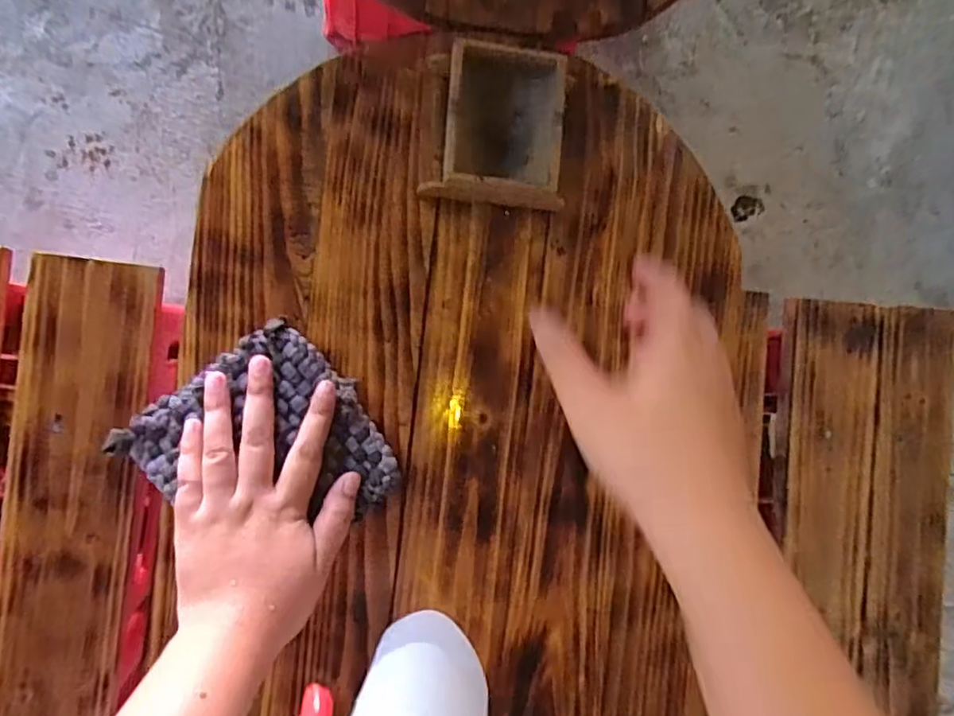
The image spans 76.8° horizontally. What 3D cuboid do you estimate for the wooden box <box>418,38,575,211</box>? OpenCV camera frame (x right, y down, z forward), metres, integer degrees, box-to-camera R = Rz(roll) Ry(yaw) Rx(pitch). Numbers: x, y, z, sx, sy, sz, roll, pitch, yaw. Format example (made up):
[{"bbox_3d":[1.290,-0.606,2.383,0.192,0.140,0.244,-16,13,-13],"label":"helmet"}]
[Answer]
[{"bbox_3d":[0.012,-0.147,0.394,0.082,0.048,0.099,4,90,-10],"label":"wooden box"}]

